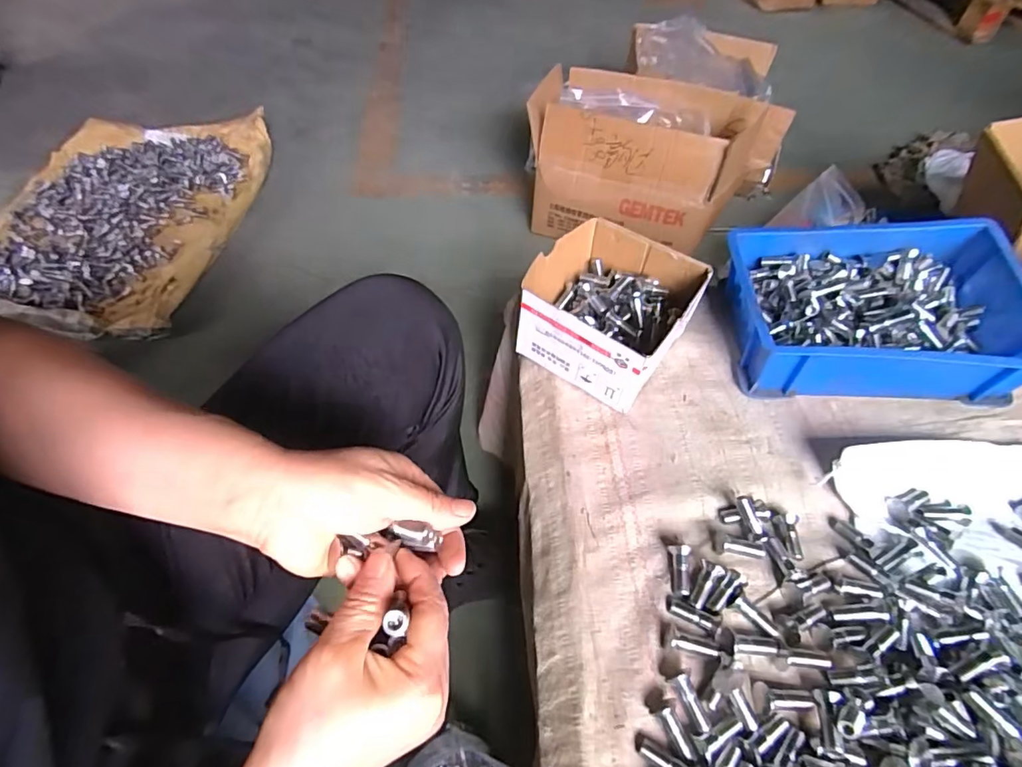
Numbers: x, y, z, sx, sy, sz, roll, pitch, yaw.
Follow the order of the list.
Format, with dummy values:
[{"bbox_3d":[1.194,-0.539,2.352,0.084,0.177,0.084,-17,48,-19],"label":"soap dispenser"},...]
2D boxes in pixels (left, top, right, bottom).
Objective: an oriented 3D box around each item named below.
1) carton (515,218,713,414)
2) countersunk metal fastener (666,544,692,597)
[{"bbox_3d":[0.094,-0.074,0.513,0.137,0.084,0.149,30,58,20],"label":"carton"},{"bbox_3d":[0.128,0.141,0.392,0.014,0.015,0.036,4,52,2],"label":"countersunk metal fastener"}]

